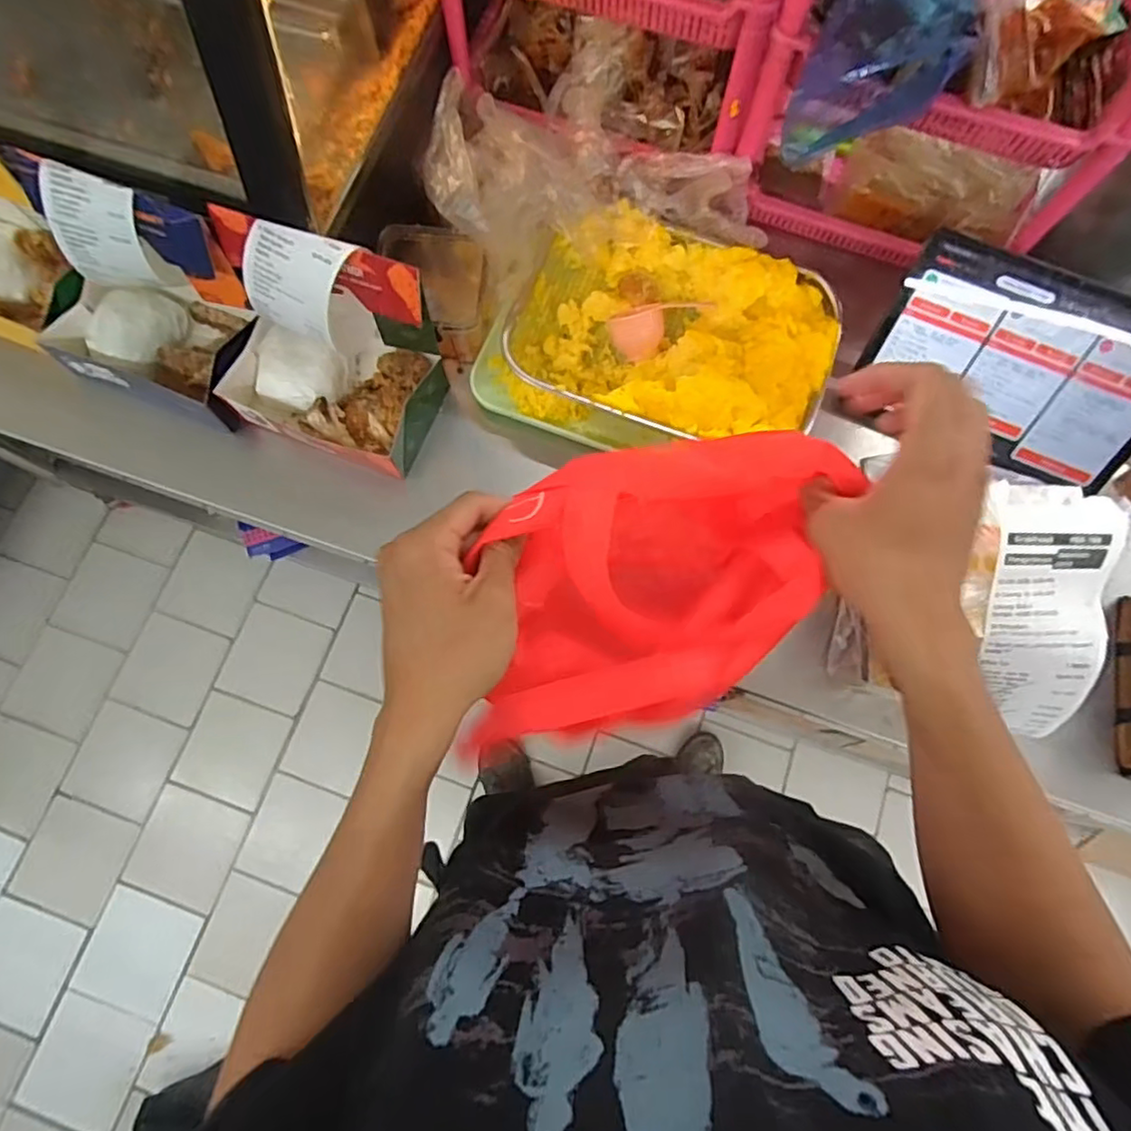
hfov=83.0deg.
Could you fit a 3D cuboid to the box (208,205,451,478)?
[{"bbox_3d":[-0.214,-0.184,0.556,0.179,0.166,0.119,20,77,4],"label":"box"}]

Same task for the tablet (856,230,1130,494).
[{"bbox_3d":[0.411,-0.176,0.575,0.252,0.152,0.016,25,33,6],"label":"tablet"}]

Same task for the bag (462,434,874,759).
[{"bbox_3d":[0.054,0.012,0.349,0.203,0.060,0.139,-7,76,-3],"label":"bag"}]

